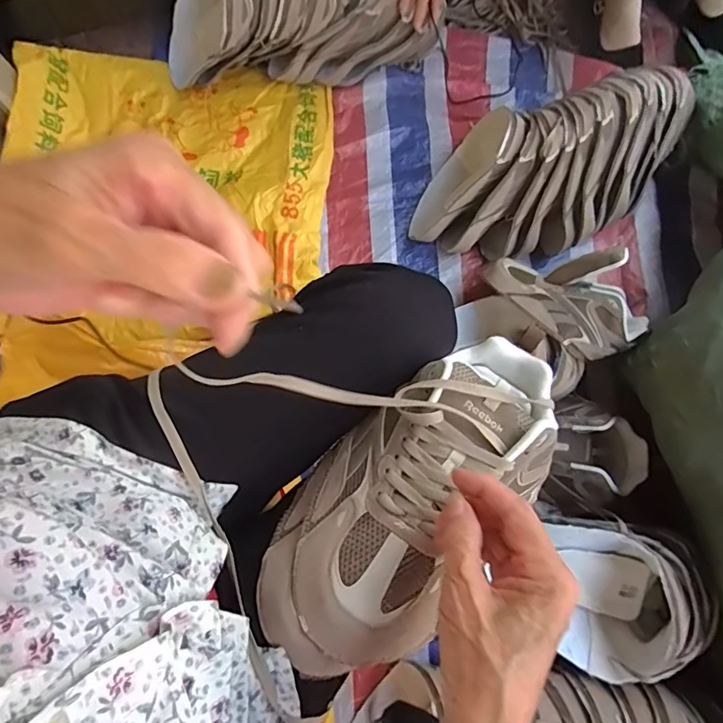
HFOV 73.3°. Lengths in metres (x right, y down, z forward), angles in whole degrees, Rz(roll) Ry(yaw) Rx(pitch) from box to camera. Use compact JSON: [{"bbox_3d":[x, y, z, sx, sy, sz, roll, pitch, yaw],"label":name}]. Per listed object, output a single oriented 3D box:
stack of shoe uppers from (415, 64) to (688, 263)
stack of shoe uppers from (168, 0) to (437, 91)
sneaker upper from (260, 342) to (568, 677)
[{"bbox_3d":[0.314,-0.317,0.802,0.453,0.156,0.237,-15,80,-4],"label":"stack of shoe uppers"},{"bbox_3d":[-0.118,-0.588,0.837,0.456,0.208,0.152,-12,79,-3],"label":"stack of shoe uppers"},{"bbox_3d":[0.034,0.099,0.358,0.122,0.079,0.265,42,81,7],"label":"sneaker upper"}]

